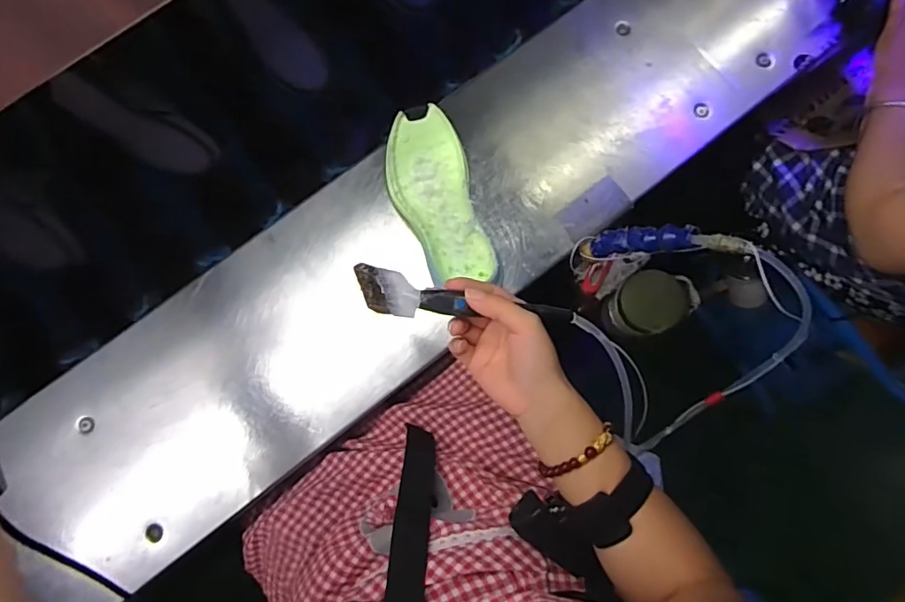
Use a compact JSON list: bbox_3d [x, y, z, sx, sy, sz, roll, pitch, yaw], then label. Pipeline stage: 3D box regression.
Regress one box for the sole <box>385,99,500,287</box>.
[{"bbox_3d":[-0.019,-0.111,0.588,0.094,0.042,0.213,-15,83,-3],"label":"sole"}]

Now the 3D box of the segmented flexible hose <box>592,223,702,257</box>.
[{"bbox_3d":[0.183,-0.059,0.516,0.018,0.124,0.024,22,81,-28],"label":"segmented flexible hose"}]

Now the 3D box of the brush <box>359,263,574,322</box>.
[{"bbox_3d":[0.011,0.002,0.401,0.170,0.014,0.033,8,82,-5],"label":"brush"}]

